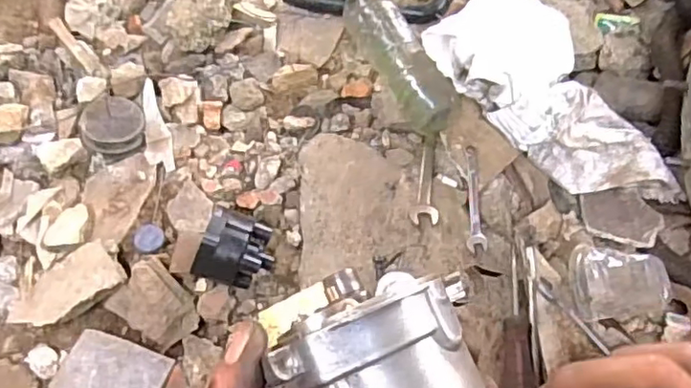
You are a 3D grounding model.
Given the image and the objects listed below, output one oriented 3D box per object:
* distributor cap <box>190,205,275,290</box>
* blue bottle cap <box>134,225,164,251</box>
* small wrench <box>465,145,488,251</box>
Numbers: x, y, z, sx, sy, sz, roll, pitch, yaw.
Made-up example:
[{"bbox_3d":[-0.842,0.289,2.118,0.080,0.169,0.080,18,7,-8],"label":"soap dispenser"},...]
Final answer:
[{"bbox_3d":[-0.110,0.059,0.618,0.065,0.075,0.070,12,64,5],"label":"distributor cap"},{"bbox_3d":[-0.213,0.047,0.663,0.031,0.013,0.032,1,67,-2],"label":"blue bottle cap"},{"bbox_3d":[0.141,0.002,0.671,0.020,0.004,0.125,2,67,-2],"label":"small wrench"}]

